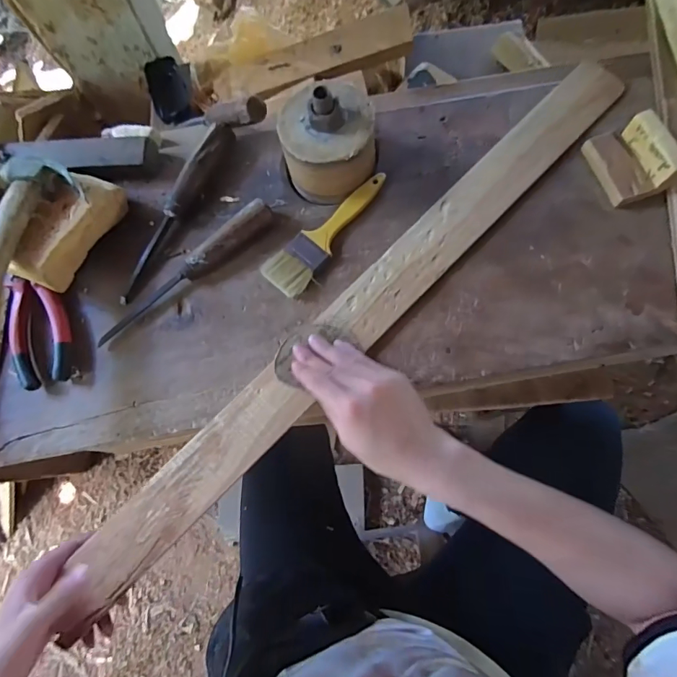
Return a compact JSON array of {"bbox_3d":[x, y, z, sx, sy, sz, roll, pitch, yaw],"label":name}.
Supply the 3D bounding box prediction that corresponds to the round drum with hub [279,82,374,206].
[{"bbox_3d":[-0.011,-0.212,0.469,0.098,0.107,0.095,0,76,1],"label":"round drum with hub"}]

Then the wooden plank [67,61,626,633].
[{"bbox_3d":[0.034,-0.036,0.459,0.057,0.009,0.784,44,83,11],"label":"wooden plank"}]

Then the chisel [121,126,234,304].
[{"bbox_3d":[-0.191,-0.150,0.496,0.027,0.031,0.231,30,78,9],"label":"chisel"}]

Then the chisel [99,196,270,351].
[{"bbox_3d":[-0.170,-0.072,0.479,0.232,0.033,0.028,-39,78,-8],"label":"chisel"}]

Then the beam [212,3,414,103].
[{"bbox_3d":[-0.045,-0.396,0.619,0.299,0.039,0.056,-7,75,15],"label":"beam"}]

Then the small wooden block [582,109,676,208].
[{"bbox_3d":[0.313,-0.193,0.458,0.061,0.046,0.084,-22,76,-4],"label":"small wooden block"}]

